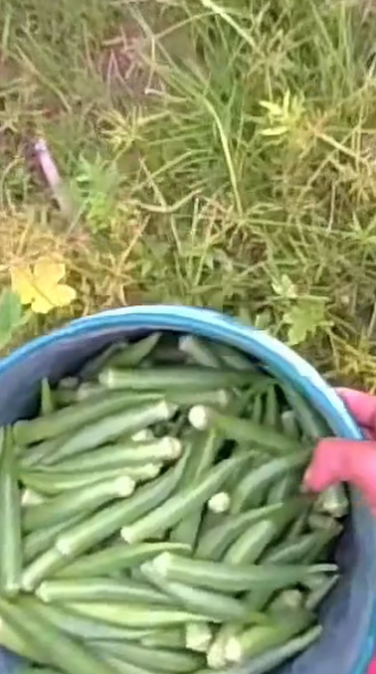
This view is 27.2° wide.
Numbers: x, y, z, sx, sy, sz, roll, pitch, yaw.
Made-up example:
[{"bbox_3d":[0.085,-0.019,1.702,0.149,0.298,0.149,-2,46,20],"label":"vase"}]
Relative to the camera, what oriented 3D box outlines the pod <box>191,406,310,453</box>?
[{"bbox_3d":[0.044,0.069,0.556,0.092,0.017,0.015,20,97,-21],"label":"pod"}]

